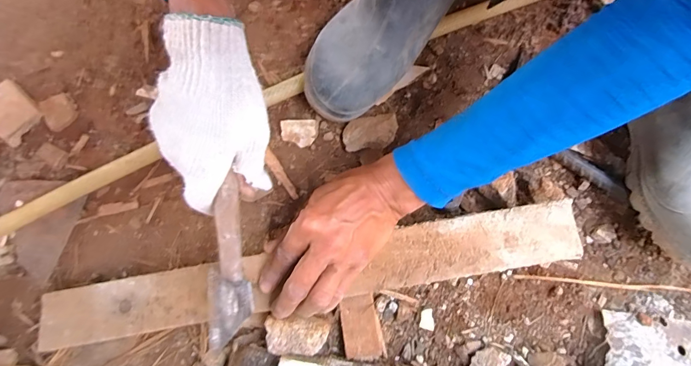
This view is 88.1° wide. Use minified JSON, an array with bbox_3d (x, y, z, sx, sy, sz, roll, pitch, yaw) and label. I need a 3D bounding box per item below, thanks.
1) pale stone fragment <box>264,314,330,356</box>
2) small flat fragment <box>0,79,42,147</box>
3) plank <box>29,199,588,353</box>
[{"bbox_3d":[-0.046,0.147,0.348,0.058,0.026,0.033,2,71,2],"label":"pale stone fragment"},{"bbox_3d":[-0.399,-0.085,0.423,0.064,0.012,0.050,42,82,7],"label":"small flat fragment"},{"bbox_3d":[-0.041,0.088,0.346,0.523,0.009,0.053,-10,79,2],"label":"plank"}]

